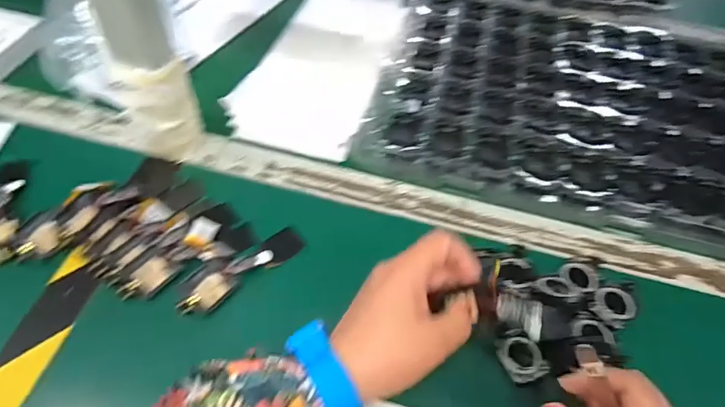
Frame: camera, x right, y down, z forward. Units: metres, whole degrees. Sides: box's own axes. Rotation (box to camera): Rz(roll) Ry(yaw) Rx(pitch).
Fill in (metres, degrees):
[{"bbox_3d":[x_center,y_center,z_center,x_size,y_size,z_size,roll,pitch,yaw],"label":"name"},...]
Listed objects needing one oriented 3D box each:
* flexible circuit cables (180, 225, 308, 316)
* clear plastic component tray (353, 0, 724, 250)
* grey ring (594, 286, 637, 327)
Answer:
[{"bbox_3d":[-0.101,0.053,0.383,0.115,0.025,0.028,-35,63,-26],"label":"flexible circuit cables"},{"bbox_3d":[0.265,-0.128,0.534,0.471,0.038,0.353,16,53,7],"label":"clear plastic component tray"},{"bbox_3d":[0.214,0.086,0.385,0.036,0.004,0.031,-25,59,-22],"label":"grey ring"}]

